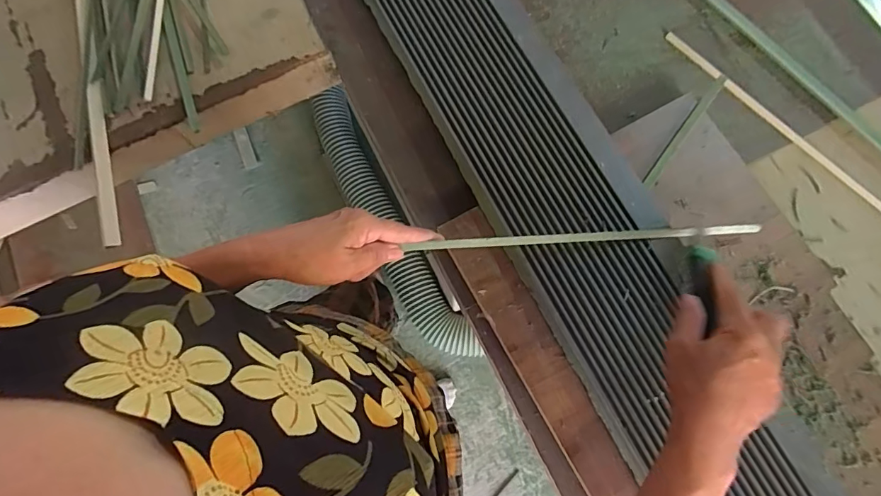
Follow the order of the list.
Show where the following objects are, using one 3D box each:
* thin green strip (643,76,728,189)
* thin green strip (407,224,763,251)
[{"bbox_3d":[0.260,-0.124,0.503,0.010,0.011,0.155,37,80,10],"label":"thin green strip"},{"bbox_3d":[0.138,-0.011,0.441,0.334,0.009,0.009,-3,74,-6],"label":"thin green strip"}]

